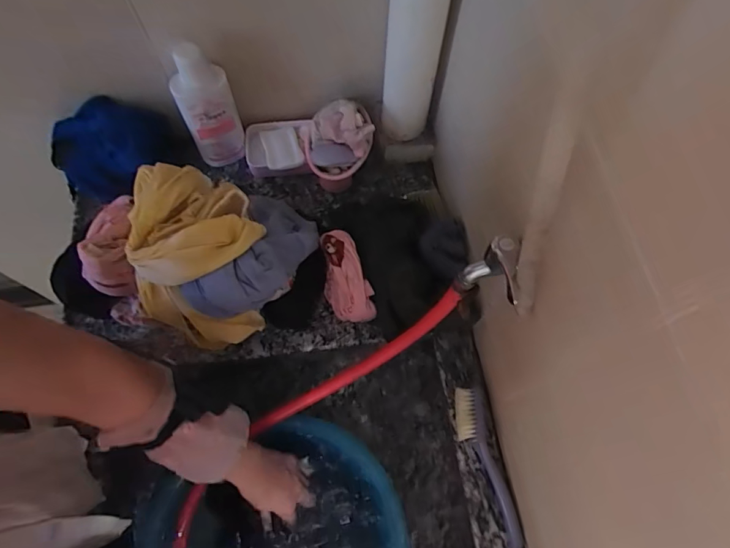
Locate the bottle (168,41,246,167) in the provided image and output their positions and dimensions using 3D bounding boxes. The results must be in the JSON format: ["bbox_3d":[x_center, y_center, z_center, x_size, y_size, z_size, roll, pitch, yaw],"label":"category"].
[{"bbox_3d":[-0.235,-0.246,0.688,0.079,0.208,0.040,-21,69,-9],"label":"bottle"}]

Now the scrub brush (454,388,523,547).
[{"bbox_3d":[0.158,0.252,0.596,0.038,0.025,0.203,-14,68,-6],"label":"scrub brush"}]

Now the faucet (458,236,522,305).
[{"bbox_3d":[0.131,0.003,0.448,0.039,0.077,0.058,-32,71,-13],"label":"faucet"}]

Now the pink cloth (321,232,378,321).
[{"bbox_3d":[-0.028,0.007,0.650,0.060,0.040,0.137,-16,105,-7],"label":"pink cloth"}]

